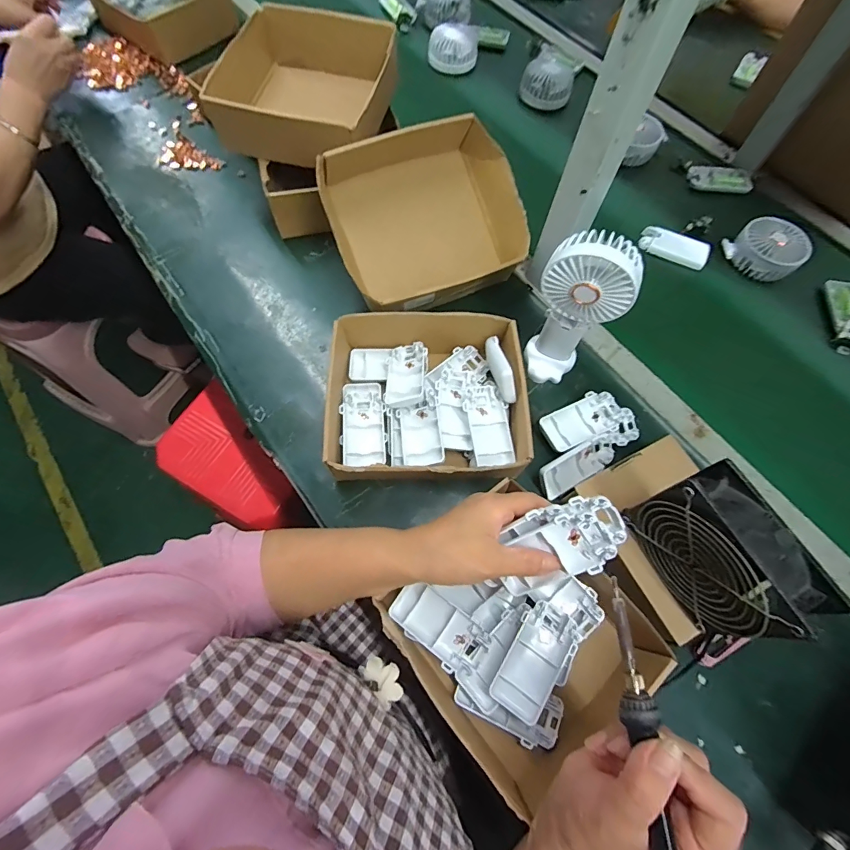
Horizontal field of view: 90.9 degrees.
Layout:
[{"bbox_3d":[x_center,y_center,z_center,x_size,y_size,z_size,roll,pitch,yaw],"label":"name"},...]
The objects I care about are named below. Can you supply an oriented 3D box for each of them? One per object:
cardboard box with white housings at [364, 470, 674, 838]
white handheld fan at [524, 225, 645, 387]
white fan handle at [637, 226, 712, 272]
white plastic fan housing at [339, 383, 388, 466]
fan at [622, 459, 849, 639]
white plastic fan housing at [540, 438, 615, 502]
[{"bbox_3d":[0.086,0.188,0.390,0.190,0.075,0.210,-36,73,-14],"label":"cardboard box with white housings"},{"bbox_3d":[0.155,-0.111,0.452,0.085,0.199,0.052,28,70,9],"label":"white handheld fan"},{"bbox_3d":[0.369,-0.263,0.622,0.098,0.019,0.046,22,70,7],"label":"white fan handle"},{"bbox_3d":[-0.070,-0.003,0.478,0.048,0.020,0.105,-4,69,-3],"label":"white plastic fan housing"},{"bbox_3d":[0.236,0.103,0.339,0.044,0.112,0.116,-22,71,-10],"label":"fan"},{"bbox_3d":[0.172,0.043,0.469,0.098,0.019,0.043,-28,114,-13],"label":"white plastic fan housing"}]

